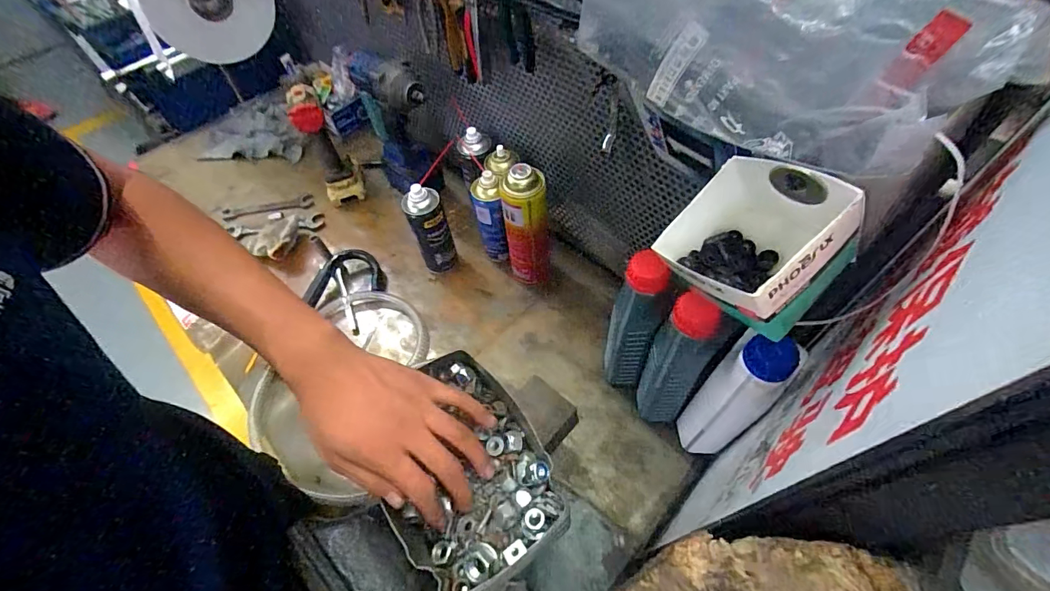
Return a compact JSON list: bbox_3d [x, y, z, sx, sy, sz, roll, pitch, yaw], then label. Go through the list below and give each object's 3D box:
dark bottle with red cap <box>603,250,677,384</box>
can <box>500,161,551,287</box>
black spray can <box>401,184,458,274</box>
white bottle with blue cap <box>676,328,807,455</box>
[{"bbox_3d":[0.138,0.040,0.565,0.061,0.230,0.060,13,58,13],"label":"dark bottle with red cap"},{"bbox_3d":[0.001,-0.099,0.736,0.076,0.238,0.073,-4,56,2],"label":"can"},{"bbox_3d":[-0.163,-0.108,0.771,0.061,0.182,0.052,-25,58,-12],"label":"black spray can"},{"bbox_3d":[0.231,0.125,0.508,0.061,0.244,0.065,-33,60,-17],"label":"white bottle with blue cap"}]

